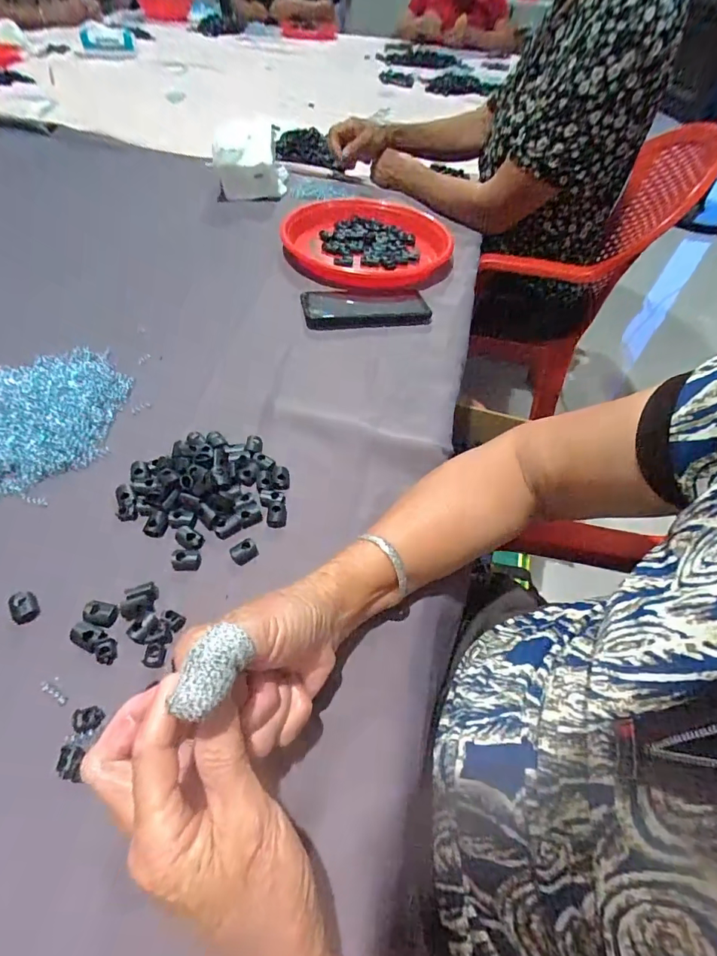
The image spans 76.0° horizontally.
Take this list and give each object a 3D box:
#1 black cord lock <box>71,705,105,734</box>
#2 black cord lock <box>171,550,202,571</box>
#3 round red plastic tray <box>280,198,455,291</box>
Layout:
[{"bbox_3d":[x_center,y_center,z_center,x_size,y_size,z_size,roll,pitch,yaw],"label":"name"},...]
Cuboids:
[{"bbox_3d":[-0.168,0.149,0.285,0.016,0.007,0.013,-23,56,-21],"label":"black cord lock"},{"bbox_3d":[-0.134,0.064,0.357,0.021,0.009,0.014,-4,51,-8],"label":"black cord lock"},{"bbox_3d":[0.015,-0.358,0.687,0.240,0.028,0.249,2,51,-3],"label":"round red plastic tray"}]

